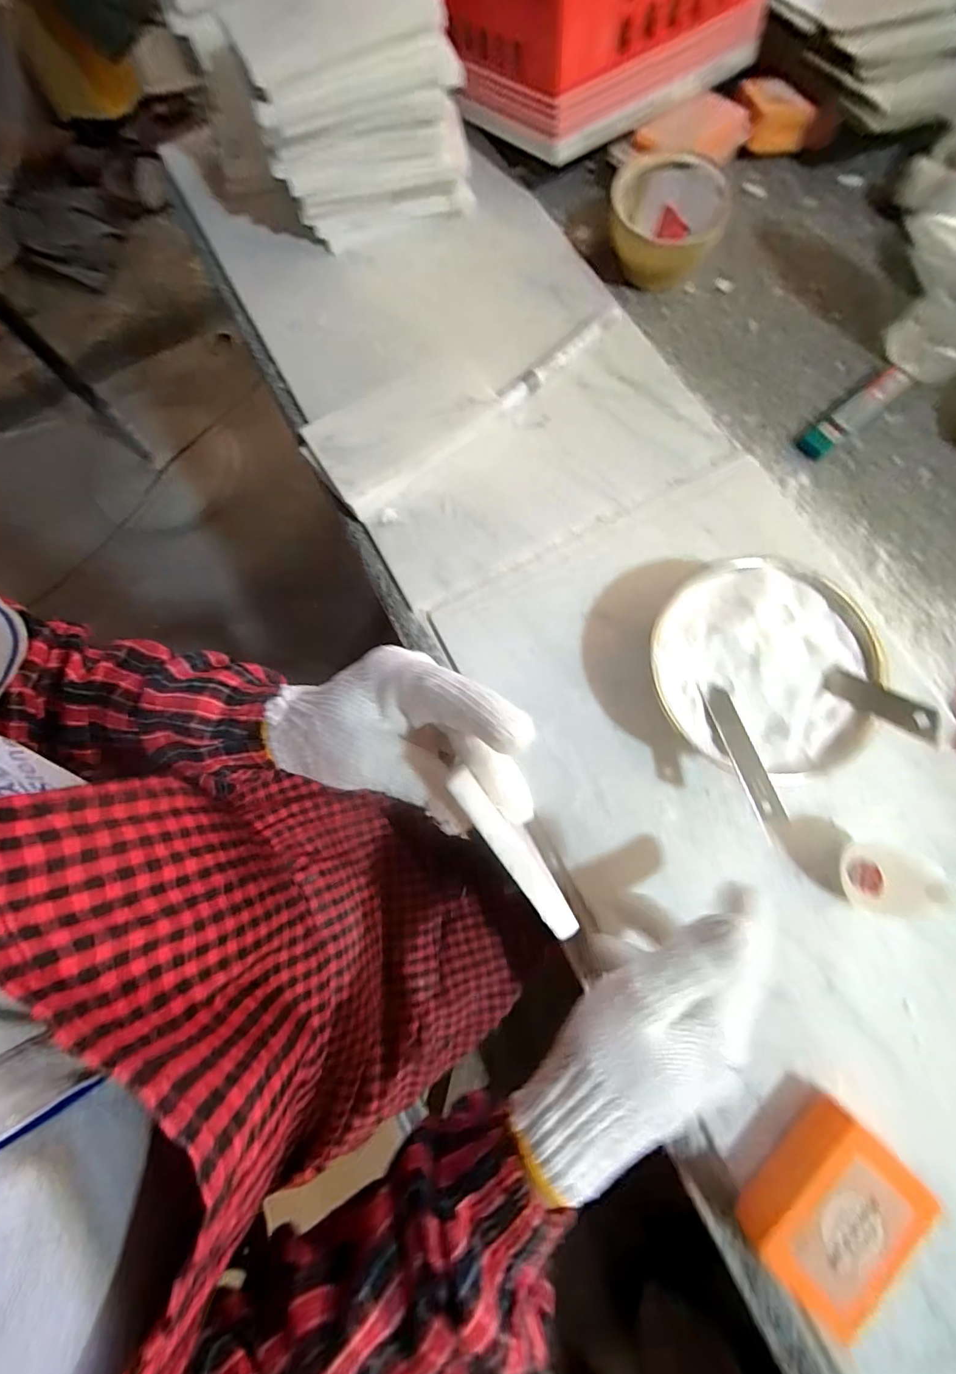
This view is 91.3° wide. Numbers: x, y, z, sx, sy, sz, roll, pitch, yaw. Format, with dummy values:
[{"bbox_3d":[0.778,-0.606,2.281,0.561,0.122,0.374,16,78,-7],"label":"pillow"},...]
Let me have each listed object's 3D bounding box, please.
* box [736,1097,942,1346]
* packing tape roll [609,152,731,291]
[{"bbox_3d":[0.204,0.302,0.271,0.061,0.041,0.092,43,81,9],"label":"box"},{"bbox_3d":[0.166,-0.413,0.424,0.098,0.053,0.095,12,77,3],"label":"packing tape roll"}]

